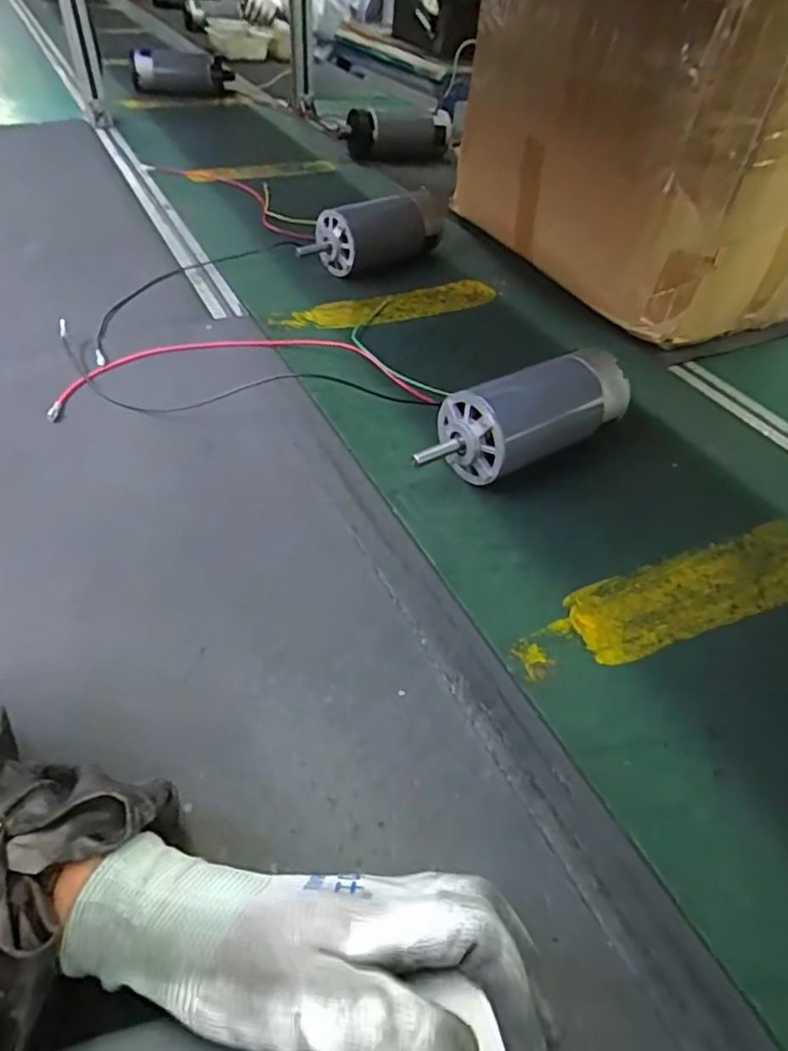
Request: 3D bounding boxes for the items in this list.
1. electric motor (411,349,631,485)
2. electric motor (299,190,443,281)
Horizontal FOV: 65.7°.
[{"bbox_3d":[0.118,-0.097,0.552,0.199,0.072,0.075,-24,52,-26],"label":"electric motor"},{"bbox_3d":[-0.024,-0.401,0.837,0.217,0.076,0.086,-29,53,-30],"label":"electric motor"}]

